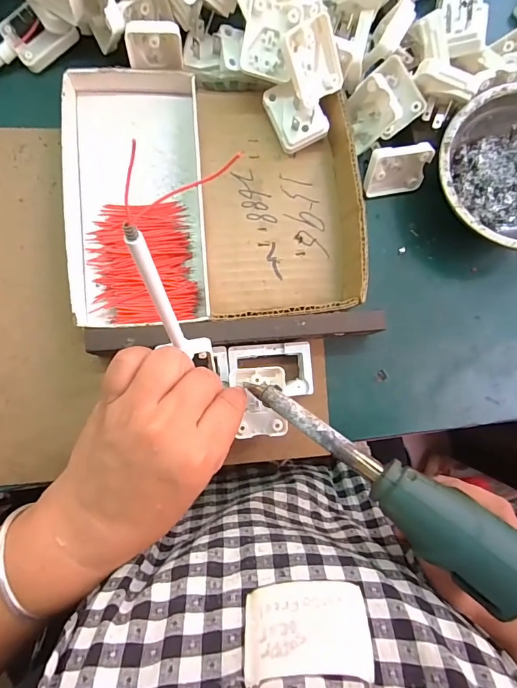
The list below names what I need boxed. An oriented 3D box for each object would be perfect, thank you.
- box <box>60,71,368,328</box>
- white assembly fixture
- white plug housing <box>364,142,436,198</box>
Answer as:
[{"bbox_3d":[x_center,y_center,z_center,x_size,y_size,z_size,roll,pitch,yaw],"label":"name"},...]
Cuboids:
[{"bbox_3d":[-0.032,-0.109,0.301,0.212,0.024,0.182,-4,88,-7],"label":"box"},{"bbox_3d":[0.009,0.020,0.304,0.060,0.018,0.039,-3,87,-7],"label":"white assembly fixture"},{"bbox_3d":[0.110,-0.136,0.322,0.048,0.040,0.015,-13,54,-9],"label":"white plug housing"}]

